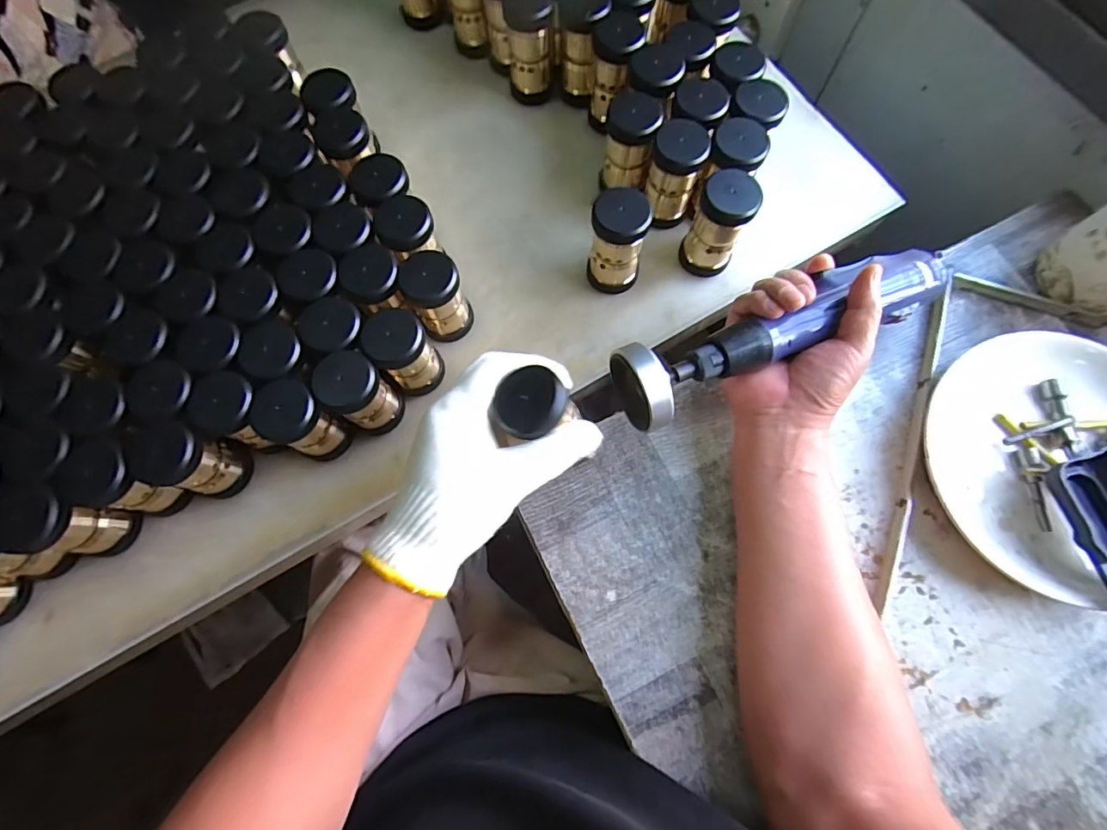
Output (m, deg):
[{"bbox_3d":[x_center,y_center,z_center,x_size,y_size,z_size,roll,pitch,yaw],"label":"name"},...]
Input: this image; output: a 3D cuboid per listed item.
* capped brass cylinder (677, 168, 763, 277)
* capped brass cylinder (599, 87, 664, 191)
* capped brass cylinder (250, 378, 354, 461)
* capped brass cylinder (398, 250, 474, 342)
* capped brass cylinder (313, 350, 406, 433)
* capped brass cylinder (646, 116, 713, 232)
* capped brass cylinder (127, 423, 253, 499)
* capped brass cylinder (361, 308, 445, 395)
[{"bbox_3d":[0.138,-0.158,0.415,0.043,0.085,0.047,0,74,2],"label":"capped brass cylinder"},{"bbox_3d":[0.067,-0.239,0.443,0.044,0.087,0.044,7,74,4],"label":"capped brass cylinder"},{"bbox_3d":[-0.190,0.006,0.381,0.041,0.079,0.043,0,74,2],"label":"capped brass cylinder"},{"bbox_3d":[-0.095,-0.096,0.410,0.044,0.074,0.042,0,74,2],"label":"capped brass cylinder"},{"bbox_3d":[-0.148,-0.016,0.385,0.046,0.070,0.042,0,74,2],"label":"capped brass cylinder"},{"bbox_3d":[0.102,-0.203,0.425,0.042,0.084,0.035,7,74,4],"label":"capped brass cylinder"},{"bbox_3d":[-0.271,0.036,0.376,0.046,0.075,0.045,13,75,5],"label":"capped brass cylinder"},{"bbox_3d":[-0.118,-0.050,0.394,0.044,0.067,0.047,0,74,2],"label":"capped brass cylinder"}]

